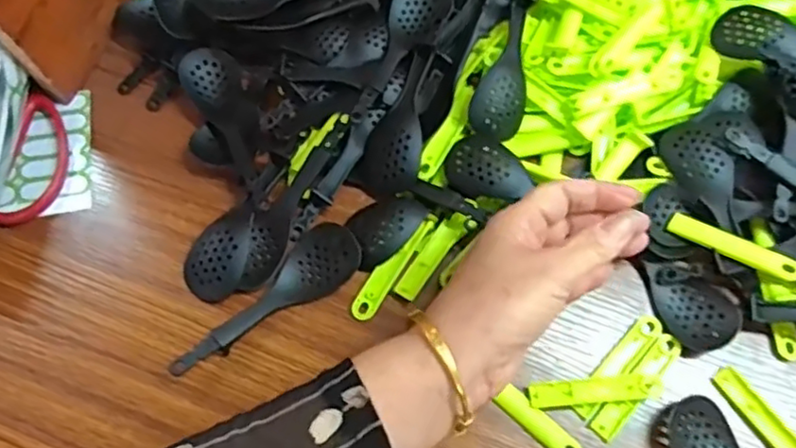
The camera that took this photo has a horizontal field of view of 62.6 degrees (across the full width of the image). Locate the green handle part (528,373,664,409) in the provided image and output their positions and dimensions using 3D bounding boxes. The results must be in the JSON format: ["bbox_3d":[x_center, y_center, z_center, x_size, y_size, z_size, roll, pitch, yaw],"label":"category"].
[{"bbox_3d":[0.117,0.099,0.385,0.080,0.010,0.014,-6,72,0],"label":"green handle part"}]

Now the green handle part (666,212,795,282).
[{"bbox_3d":[0.202,0.014,0.396,0.076,0.011,0.015,27,74,26],"label":"green handle part"}]

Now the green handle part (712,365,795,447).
[{"bbox_3d":[0.217,0.118,0.381,0.015,0.005,0.078,-34,74,-9],"label":"green handle part"}]

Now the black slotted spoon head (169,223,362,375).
[{"bbox_3d":[-0.079,0.045,0.397,0.129,0.018,0.039,-40,75,-11],"label":"black slotted spoon head"}]

